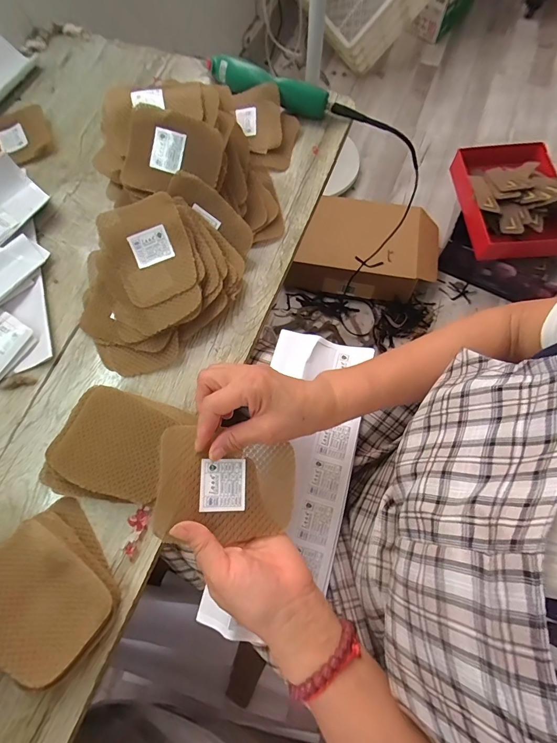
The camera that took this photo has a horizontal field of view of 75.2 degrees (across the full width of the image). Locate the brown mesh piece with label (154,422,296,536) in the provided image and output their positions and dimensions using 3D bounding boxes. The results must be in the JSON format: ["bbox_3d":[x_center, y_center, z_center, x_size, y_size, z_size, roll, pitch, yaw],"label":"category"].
[{"bbox_3d":[-0.043,0.098,0.327,0.122,0.006,0.086,6,71,-16],"label":"brown mesh piece with label"}]

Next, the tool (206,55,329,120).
[{"bbox_3d":[-0.023,-0.436,0.550,0.197,0.042,0.038,21,72,7],"label":"tool"}]

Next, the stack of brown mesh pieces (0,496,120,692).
[{"bbox_3d":[-0.215,0.200,0.336,0.132,0.053,0.107,38,74,12],"label":"stack of brown mesh pieces"}]

